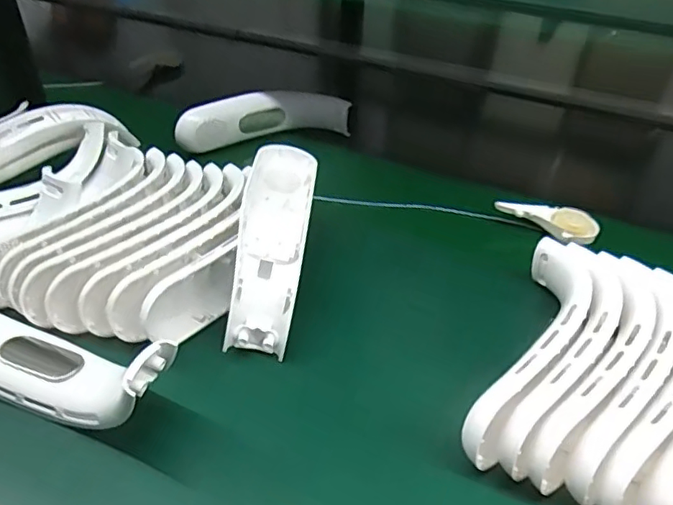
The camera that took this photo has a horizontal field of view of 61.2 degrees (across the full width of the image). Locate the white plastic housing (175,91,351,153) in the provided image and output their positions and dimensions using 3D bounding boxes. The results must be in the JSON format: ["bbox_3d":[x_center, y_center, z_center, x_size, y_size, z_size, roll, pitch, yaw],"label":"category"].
[{"bbox_3d":[-0.083,-0.156,0.657,0.195,0.048,0.040,-10,40,-15],"label":"white plastic housing"}]

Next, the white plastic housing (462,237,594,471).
[{"bbox_3d":[0.134,0.067,0.387,0.046,0.059,0.204,19,39,21],"label":"white plastic housing"}]

